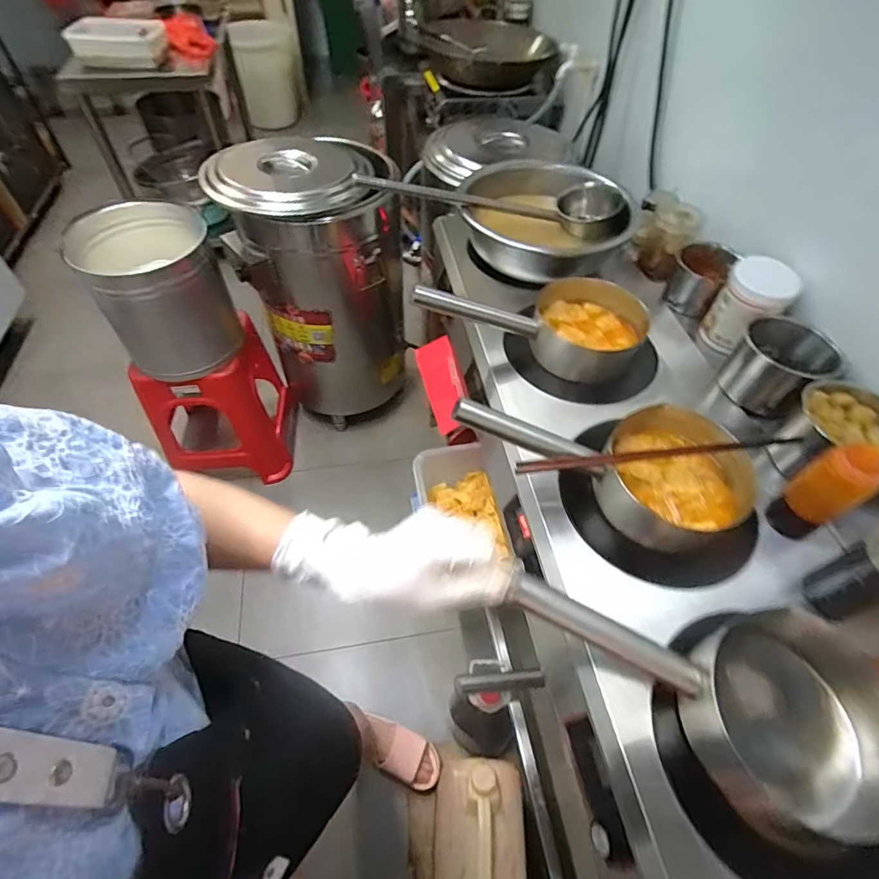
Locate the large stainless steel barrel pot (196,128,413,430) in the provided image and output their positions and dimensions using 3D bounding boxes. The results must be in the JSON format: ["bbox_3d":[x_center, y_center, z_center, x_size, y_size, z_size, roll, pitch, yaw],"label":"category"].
[{"bbox_3d":[-0.344,-0.450,1.500,0.454,0.762,0.367,-9,54,-8],"label":"large stainless steel barrel pot"}]

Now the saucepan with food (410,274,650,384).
[{"bbox_3d":[0.165,-0.204,0.875,0.437,0.123,0.204,0,52,-19],"label":"saucepan with food"}]

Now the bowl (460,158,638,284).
[{"bbox_3d":[0.227,-0.475,1.075,0.368,0.134,0.362,16,54,10],"label":"bowl"}]

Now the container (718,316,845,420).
[{"bbox_3d":[0.580,-0.126,0.829,0.116,0.126,0.139,-30,60,-22],"label":"container"}]

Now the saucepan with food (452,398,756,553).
[{"bbox_3d":[0.225,0.029,0.683,0.400,0.146,0.196,4,53,1],"label":"saucepan with food"}]

